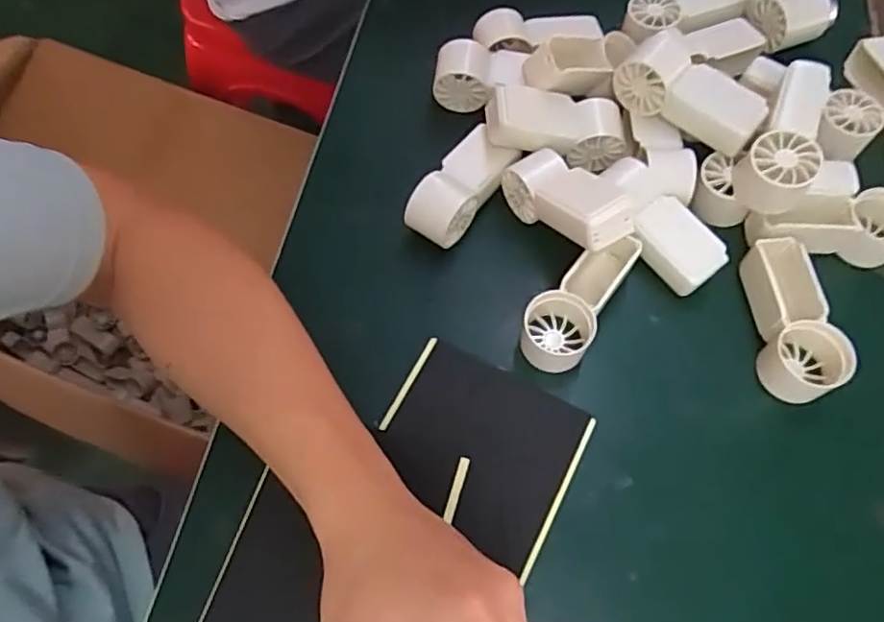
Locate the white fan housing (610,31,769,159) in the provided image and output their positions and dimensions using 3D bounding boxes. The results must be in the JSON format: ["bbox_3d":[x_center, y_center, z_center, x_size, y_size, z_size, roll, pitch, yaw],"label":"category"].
[{"bbox_3d":[0.163,-0.143,0.402,0.090,0.030,0.042,36,71,16],"label":"white fan housing"}]

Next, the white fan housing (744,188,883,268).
[{"bbox_3d":[0.244,-0.050,0.387,0.097,0.033,0.037,-6,65,-2],"label":"white fan housing"}]

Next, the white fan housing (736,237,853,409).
[{"bbox_3d":[0.205,0.003,0.359,0.039,0.037,0.094,-8,76,-5],"label":"white fan housing"}]

